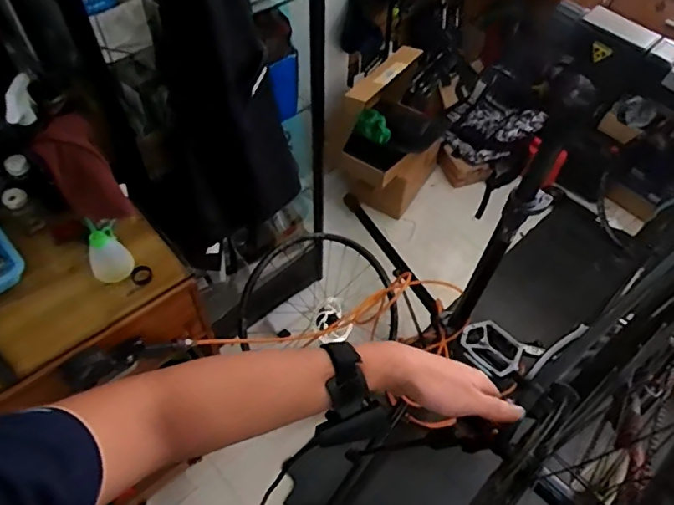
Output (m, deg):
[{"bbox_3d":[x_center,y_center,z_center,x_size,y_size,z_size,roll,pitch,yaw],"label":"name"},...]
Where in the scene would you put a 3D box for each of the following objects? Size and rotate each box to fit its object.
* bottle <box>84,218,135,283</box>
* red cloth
[{"bbox_3d":[-0.411,0.000,0.922,0.065,0.104,0.065,1,53,-1],"label":"bottle"},{"bbox_3d":[-0.419,-0.129,0.862,0.073,0.189,0.084,35,60,22],"label":"red cloth"}]

